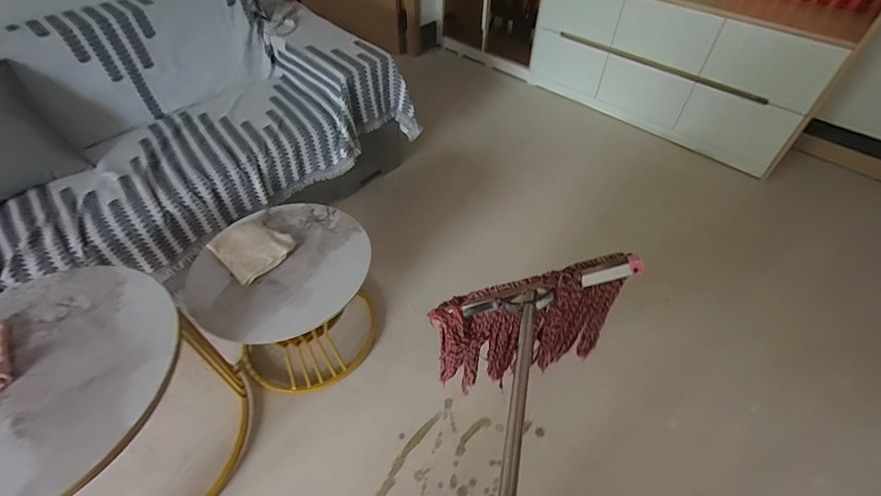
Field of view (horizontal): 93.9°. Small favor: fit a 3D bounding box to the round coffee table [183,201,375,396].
[{"bbox_3d":[-0.429,0.144,1.231,0.412,0.365,0.445,0,47,0],"label":"round coffee table"}]

